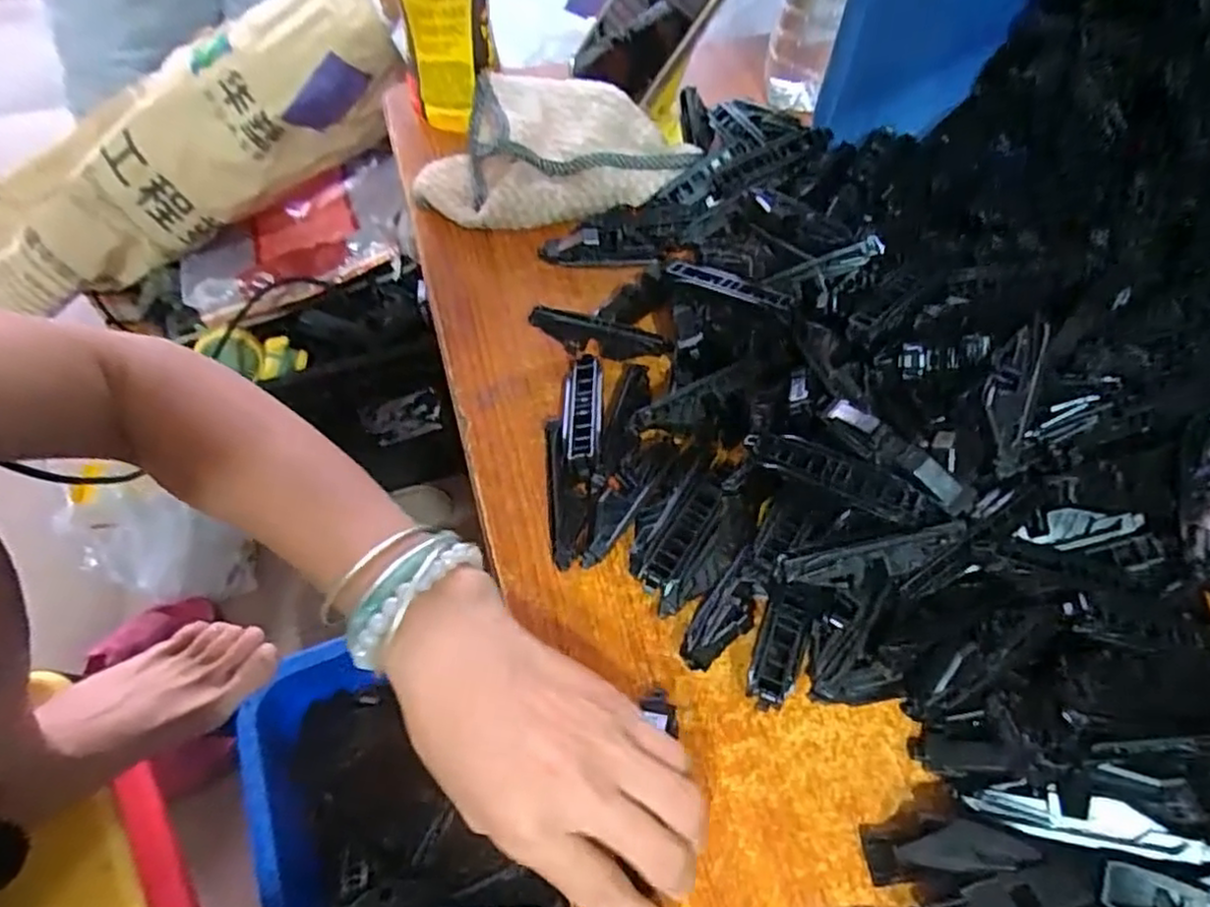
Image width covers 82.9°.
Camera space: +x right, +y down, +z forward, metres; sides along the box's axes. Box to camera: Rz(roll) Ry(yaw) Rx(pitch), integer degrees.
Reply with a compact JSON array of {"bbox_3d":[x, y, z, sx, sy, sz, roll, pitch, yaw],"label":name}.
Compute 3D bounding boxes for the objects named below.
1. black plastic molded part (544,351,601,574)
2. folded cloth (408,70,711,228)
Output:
[{"bbox_3d":[-0.016,-0.005,0.355,0.027,0.027,0.127,1,60,-1],"label":"black plastic molded part"},{"bbox_3d":[-0.039,-0.206,0.457,0.178,0.045,0.111,-10,60,-7],"label":"folded cloth"}]

